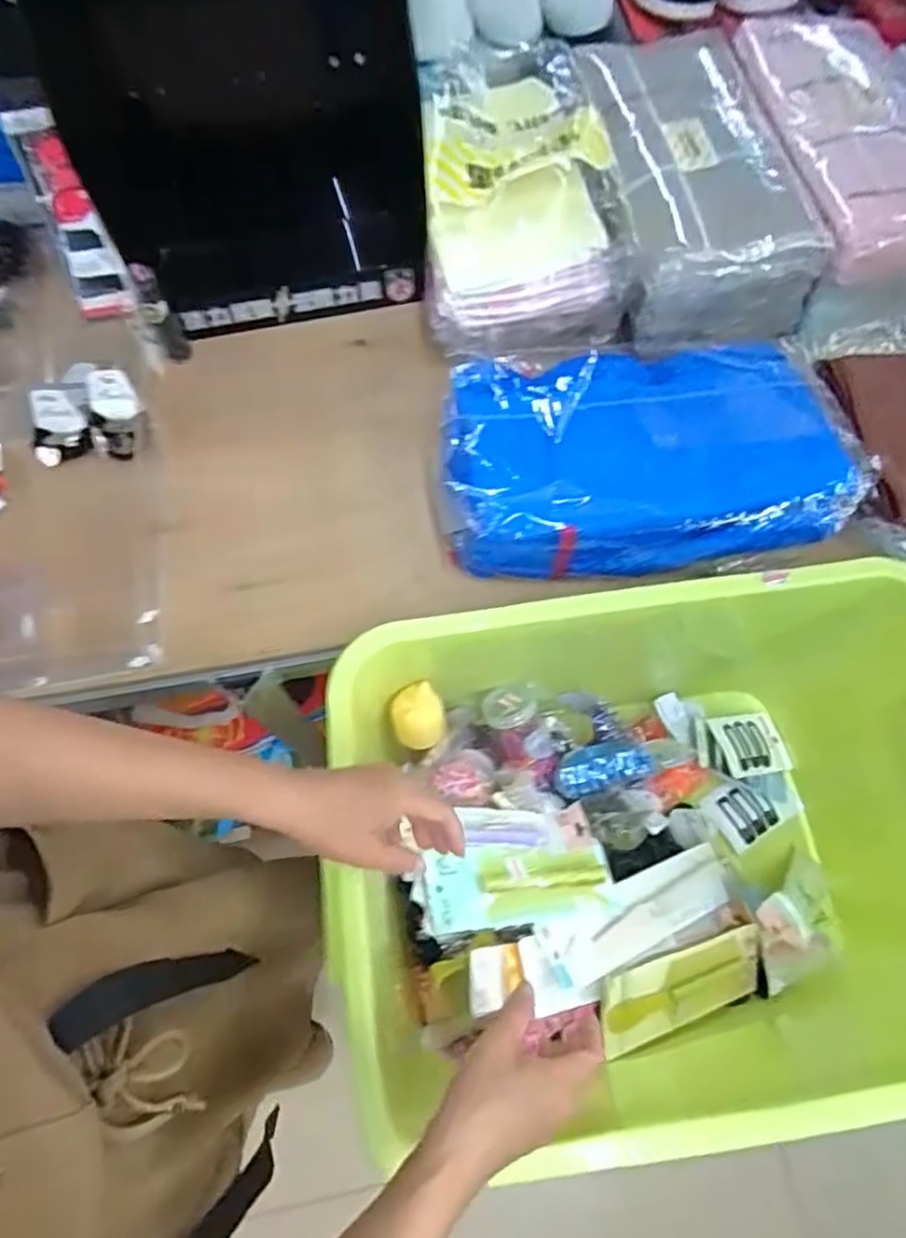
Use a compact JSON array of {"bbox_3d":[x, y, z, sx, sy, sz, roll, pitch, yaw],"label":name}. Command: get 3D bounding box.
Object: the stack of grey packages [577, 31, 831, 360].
[{"bbox_3d":[0.249,-0.434,0.673,0.180,0.116,0.348,-6,68,-2],"label":"stack of grey packages"}]

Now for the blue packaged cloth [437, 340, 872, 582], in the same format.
[{"bbox_3d":[0.172,-0.146,0.600,0.371,0.068,0.202,-7,69,-2],"label":"blue packaged cloth"}]

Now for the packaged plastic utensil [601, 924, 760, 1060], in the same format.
[{"bbox_3d":[0.220,0.348,0.620,0.213,0.014,0.072,1,89,-30],"label":"packaged plastic utensil"}]

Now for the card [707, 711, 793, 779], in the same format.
[{"bbox_3d":[0.351,0.149,0.782,0.103,0.014,0.073,-1,64,-26],"label":"card"}]

